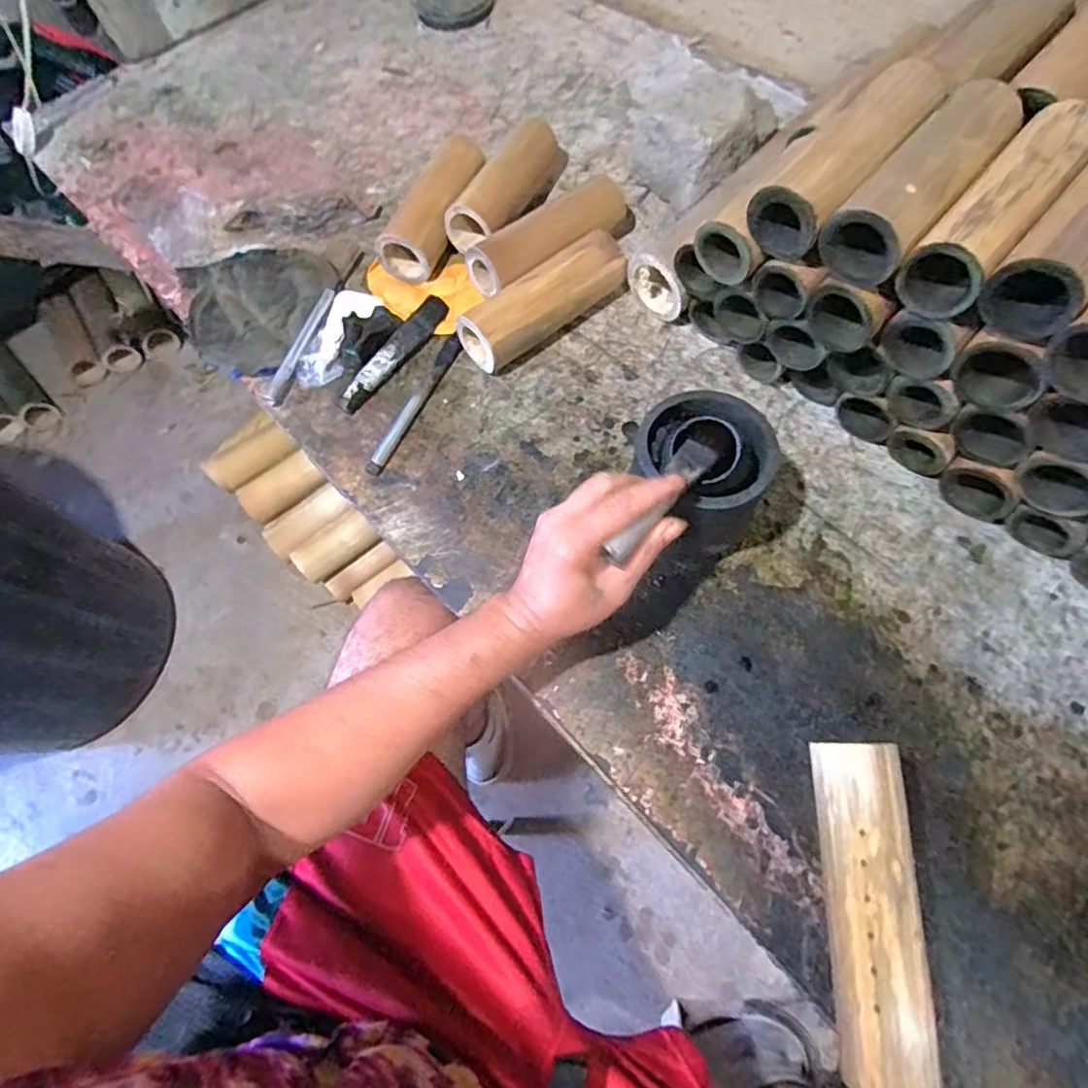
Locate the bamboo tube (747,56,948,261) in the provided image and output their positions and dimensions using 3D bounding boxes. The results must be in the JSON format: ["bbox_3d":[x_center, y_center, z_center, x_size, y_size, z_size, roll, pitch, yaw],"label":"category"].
[{"bbox_3d":[0.232,-0.295,0.450,0.053,0.059,0.174,39,73,18],"label":"bamboo tube"}]

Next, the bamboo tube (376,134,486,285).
[{"bbox_3d":[-0.119,-0.374,0.657,0.059,0.064,0.178,20,70,11],"label":"bamboo tube"}]

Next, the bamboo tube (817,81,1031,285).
[{"bbox_3d":[0.277,-0.264,0.431,0.057,0.055,0.171,39,73,18],"label":"bamboo tube"}]

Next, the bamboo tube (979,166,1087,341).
[{"bbox_3d":[0.358,-0.209,0.385,0.052,0.052,0.175,41,74,18],"label":"bamboo tube"}]

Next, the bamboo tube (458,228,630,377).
[{"bbox_3d":[0.001,-0.243,0.595,0.181,0.060,0.049,-38,71,-12],"label":"bamboo tube"}]

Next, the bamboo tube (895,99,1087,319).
[{"bbox_3d":[0.323,-0.237,0.417,0.052,0.056,0.176,39,73,18],"label":"bamboo tube"}]

